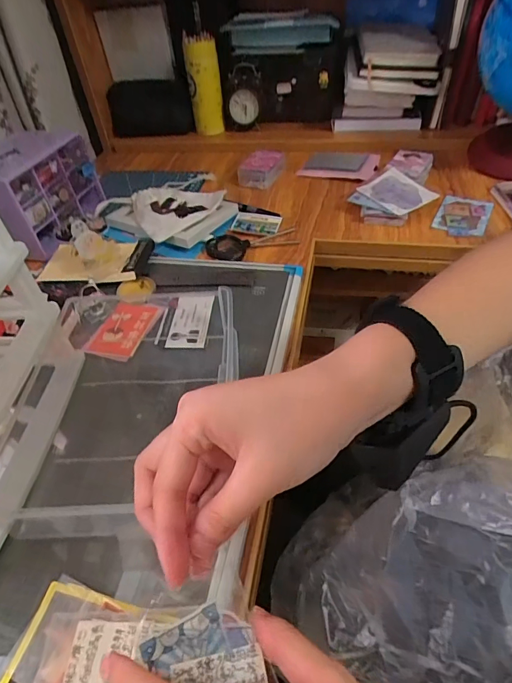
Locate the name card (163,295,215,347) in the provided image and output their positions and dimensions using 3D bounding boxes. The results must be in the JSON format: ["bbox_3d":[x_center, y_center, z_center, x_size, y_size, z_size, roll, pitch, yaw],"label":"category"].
[{"bbox_3d":[-0.074,-0.023,0.465,0.044,0.009,0.082,-2,45,6],"label":"name card"}]

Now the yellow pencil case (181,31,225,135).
[{"bbox_3d":[-0.102,-0.511,0.825,0.064,0.171,0.051,-8,44,-2],"label":"yellow pencil case"}]

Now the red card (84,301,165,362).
[{"bbox_3d":[-0.147,-0.015,0.463,0.060,0.004,0.085,8,46,13],"label":"red card"}]

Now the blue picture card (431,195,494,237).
[{"bbox_3d":[0.310,-0.190,0.614,0.070,0.005,0.116,20,52,22],"label":"blue picture card"}]

